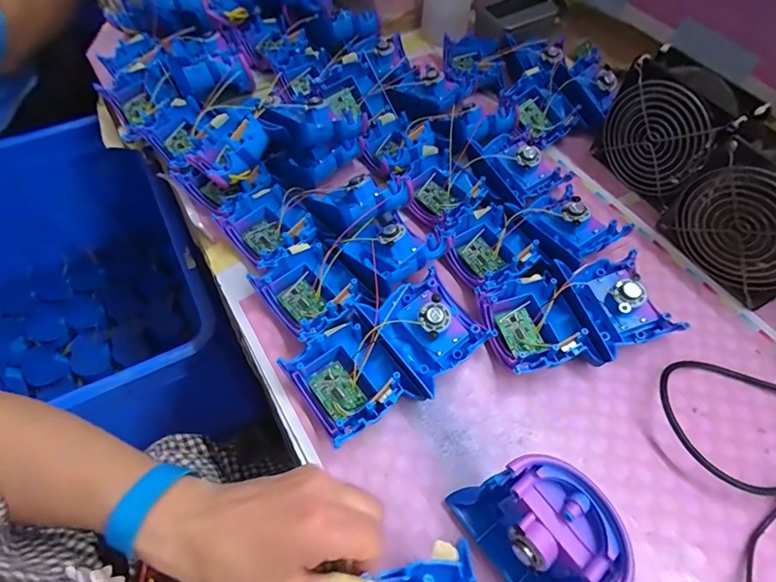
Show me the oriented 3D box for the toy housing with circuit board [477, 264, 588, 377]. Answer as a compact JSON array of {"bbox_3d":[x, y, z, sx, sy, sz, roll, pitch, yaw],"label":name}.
[{"bbox_3d":[0.125,0.030,0.369,0.079,0.039,0.080,0,59,-1],"label":"toy housing with circuit board"}]

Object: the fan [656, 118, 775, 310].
[{"bbox_3d":[0.326,-0.064,0.378,0.048,0.115,0.124,-25,63,-15],"label":"fan"}]

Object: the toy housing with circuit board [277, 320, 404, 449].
[{"bbox_3d":[-0.031,0.070,0.344,0.075,0.038,0.085,-35,66,-19],"label":"toy housing with circuit board"}]

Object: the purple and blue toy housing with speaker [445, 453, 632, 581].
[{"bbox_3d":[0.095,0.151,0.272,0.061,0.080,0.086,-34,65,-19],"label":"purple and blue toy housing with speaker"}]

